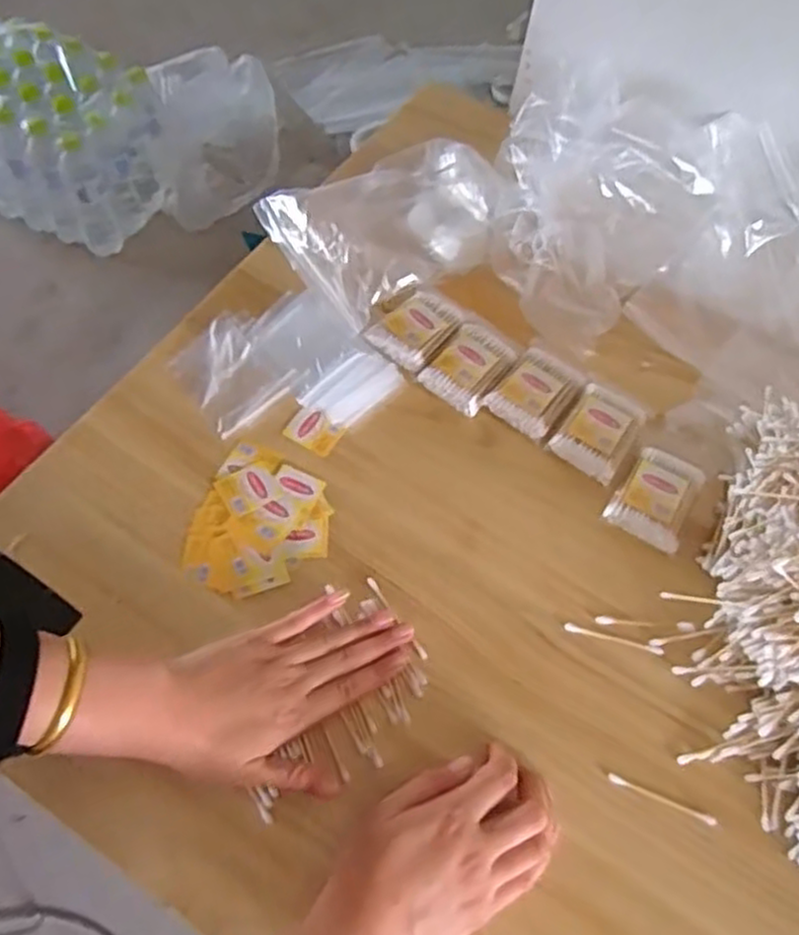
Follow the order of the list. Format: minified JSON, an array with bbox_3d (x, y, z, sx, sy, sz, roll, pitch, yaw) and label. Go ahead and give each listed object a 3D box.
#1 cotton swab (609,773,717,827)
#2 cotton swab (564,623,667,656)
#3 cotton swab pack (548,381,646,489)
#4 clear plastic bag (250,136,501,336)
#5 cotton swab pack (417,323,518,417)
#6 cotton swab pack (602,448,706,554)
[{"bbox_3d":[0.172,0.218,0.486,0.072,0.004,0.006,22,61,8],"label":"cotton swab"},{"bbox_3d":[0.155,0.125,0.541,0.071,0.004,0.007,15,60,4],"label":"cotton swab"},{"bbox_3d":[0.167,-0.031,0.616,0.056,0.014,0.077,34,64,13],"label":"cotton swab pack"},{"bbox_3d":[-0.008,-0.238,0.700,0.206,0.045,0.183,-30,68,-19],"label":"clear plastic bag"},{"bbox_3d":[0.061,-0.087,0.642,0.058,0.016,0.076,35,64,14],"label":"cotton swab pack"},{"bbox_3d":[0.205,0.023,0.590,0.057,0.018,0.076,32,63,12],"label":"cotton swab pack"}]

